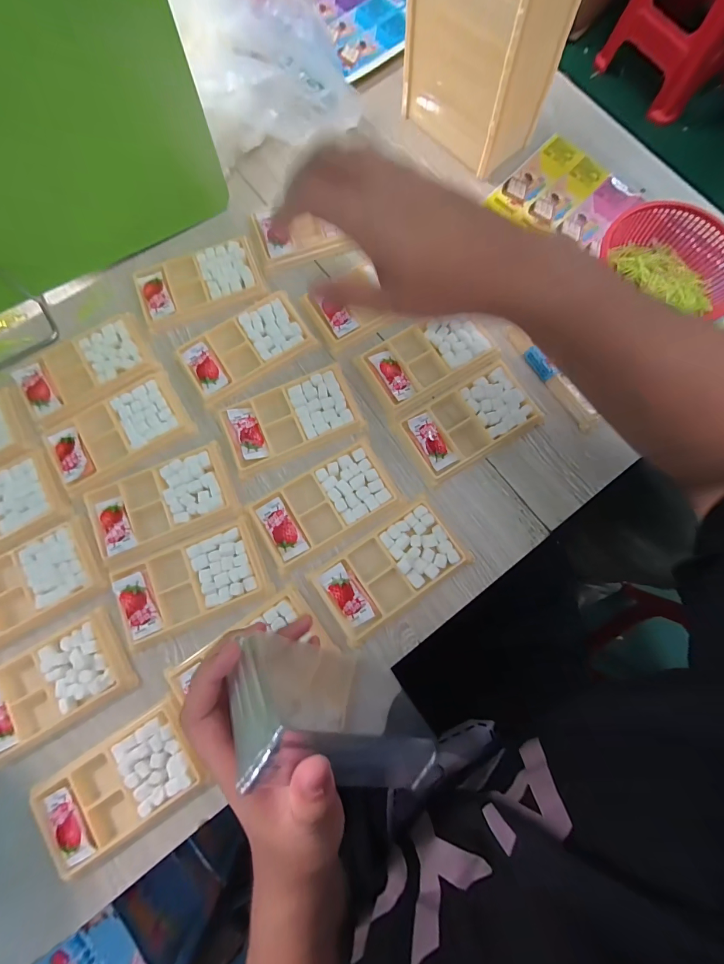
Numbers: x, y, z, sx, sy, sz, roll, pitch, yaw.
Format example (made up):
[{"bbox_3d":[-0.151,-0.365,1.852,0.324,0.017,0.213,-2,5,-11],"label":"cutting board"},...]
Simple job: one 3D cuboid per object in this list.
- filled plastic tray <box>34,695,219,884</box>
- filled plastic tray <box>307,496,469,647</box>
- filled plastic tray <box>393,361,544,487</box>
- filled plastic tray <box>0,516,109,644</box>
[{"bbox_3d":[-0.204,0.256,0.306,0.135,0.012,0.077,-34,81,-6],"label":"filled plastic tray"},{"bbox_3d":[0.027,0.081,0.336,0.134,0.013,0.077,-33,81,-6],"label":"filled plastic tray"},{"bbox_3d":[0.108,-0.061,0.363,0.134,0.010,0.077,-30,81,-5],"label":"filled plastic tray"},{"bbox_3d":[-0.314,0.097,0.335,0.135,0.011,0.073,-30,81,-5],"label":"filled plastic tray"}]

